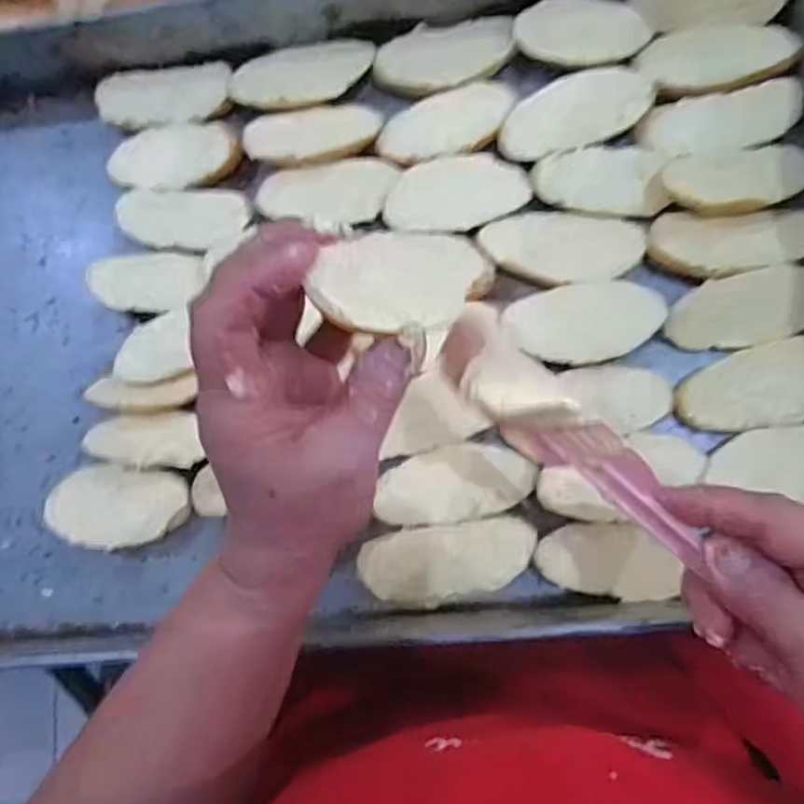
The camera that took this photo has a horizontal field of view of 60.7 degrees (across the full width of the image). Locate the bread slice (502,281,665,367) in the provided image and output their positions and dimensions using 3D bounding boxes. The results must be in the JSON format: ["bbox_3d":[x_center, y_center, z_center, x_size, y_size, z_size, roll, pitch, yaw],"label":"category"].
[{"bbox_3d":[0.102,-0.044,0.384,0.083,0.013,0.043,-10,82,6],"label":"bread slice"}]

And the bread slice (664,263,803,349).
[{"bbox_3d":[0.189,-0.051,0.370,0.083,0.009,0.038,-11,82,6],"label":"bread slice"}]

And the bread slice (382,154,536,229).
[{"bbox_3d":[0.032,-0.121,0.396,0.080,0.008,0.044,0,83,7],"label":"bread slice"}]

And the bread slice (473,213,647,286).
[{"bbox_3d":[0.091,-0.087,0.393,0.089,0.007,0.042,8,84,8],"label":"bread slice"}]

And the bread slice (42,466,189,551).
[{"bbox_3d":[-0.166,0.062,0.406,0.083,0.021,0.046,0,83,7],"label":"bread slice"}]

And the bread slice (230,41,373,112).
[{"bbox_3d":[-0.062,-0.202,0.420,0.089,0.007,0.043,-11,82,6],"label":"bread slice"}]

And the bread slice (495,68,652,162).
[{"bbox_3d":[0.101,-0.168,0.397,0.088,0.006,0.041,-17,81,5],"label":"bread slice"}]

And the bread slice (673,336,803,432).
[{"bbox_3d":[0.195,-0.008,0.373,0.088,0.008,0.043,-12,82,6],"label":"bread slice"}]

